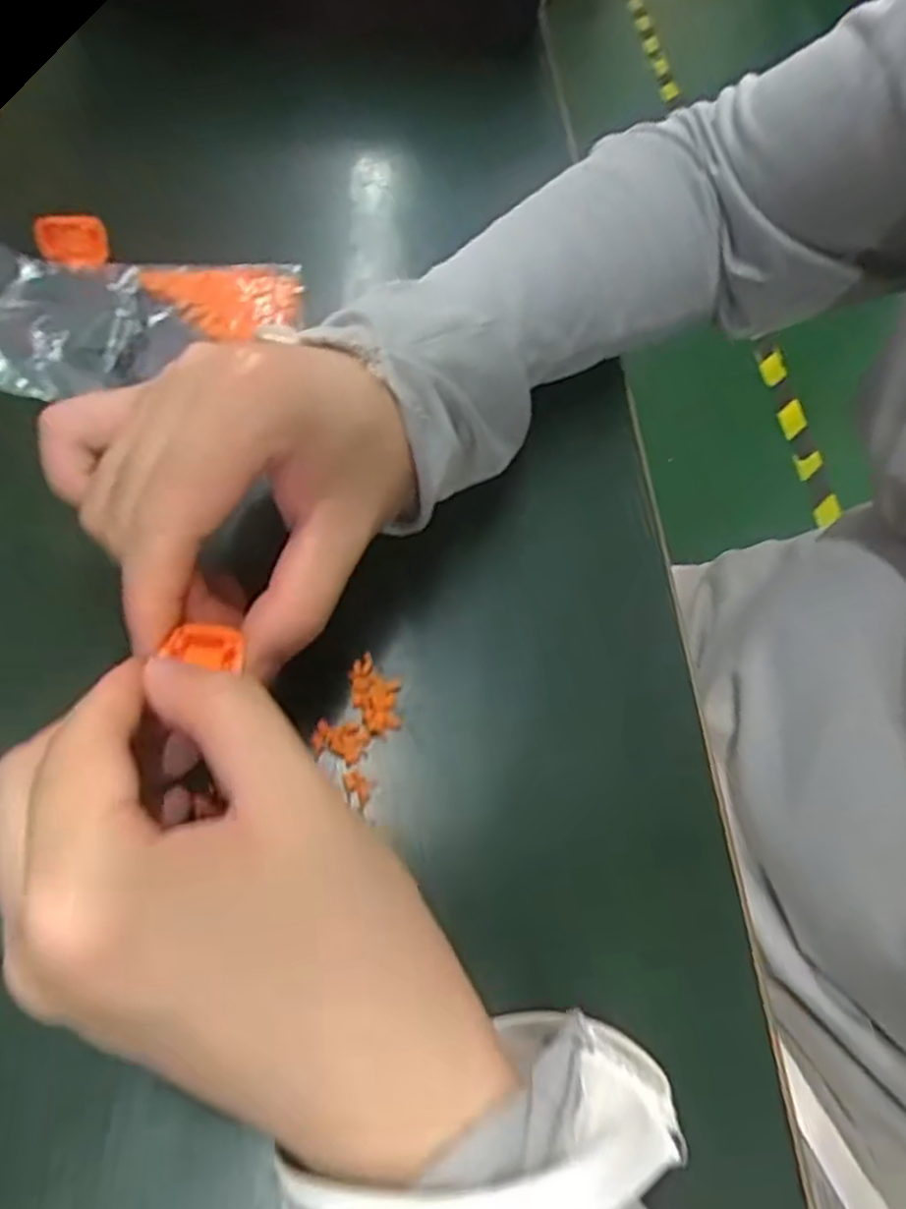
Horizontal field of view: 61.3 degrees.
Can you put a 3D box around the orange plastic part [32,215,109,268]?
[{"bbox_3d":[-0.181,-0.172,0.363,0.032,0.022,0.007,1,22,0],"label":"orange plastic part"}]

